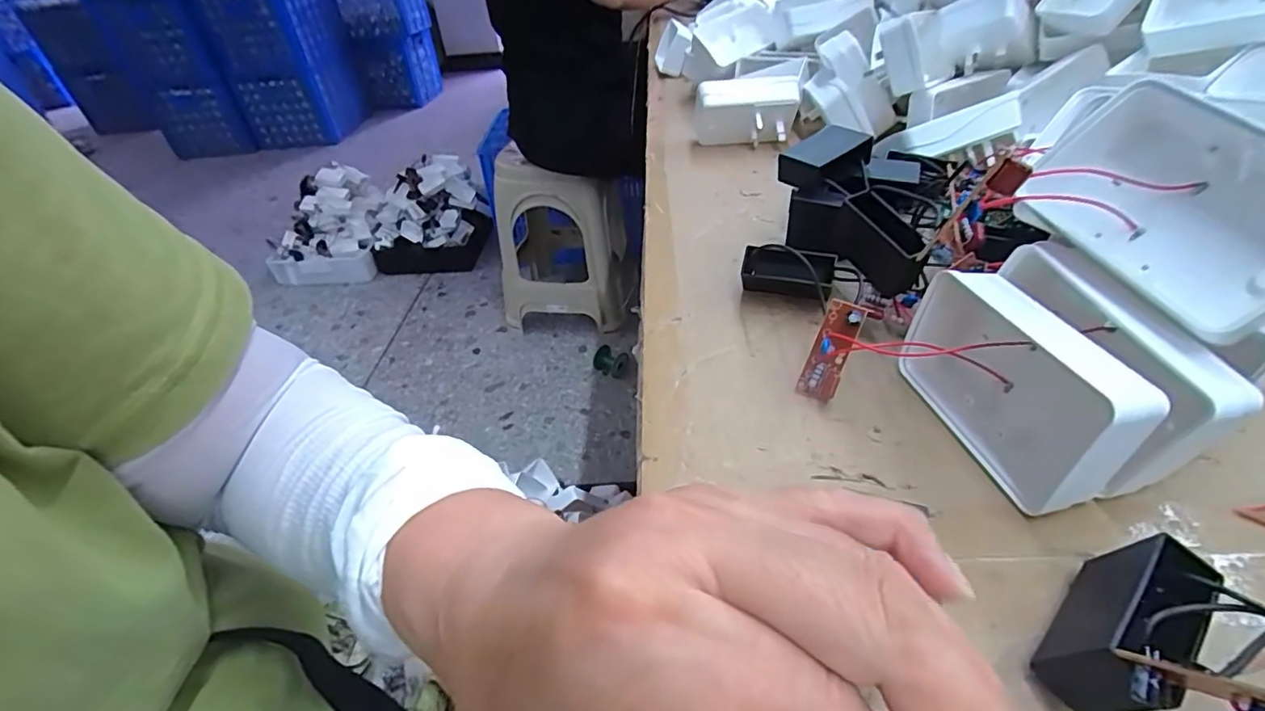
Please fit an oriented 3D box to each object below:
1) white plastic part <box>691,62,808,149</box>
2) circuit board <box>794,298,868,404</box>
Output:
[{"bbox_3d":[0.103,-0.225,0.506,0.093,0.058,0.049,2,39,10],"label":"white plastic part"},{"bbox_3d":[0.089,-0.002,0.249,0.017,0.046,0.007,25,9,32],"label":"circuit board"}]

